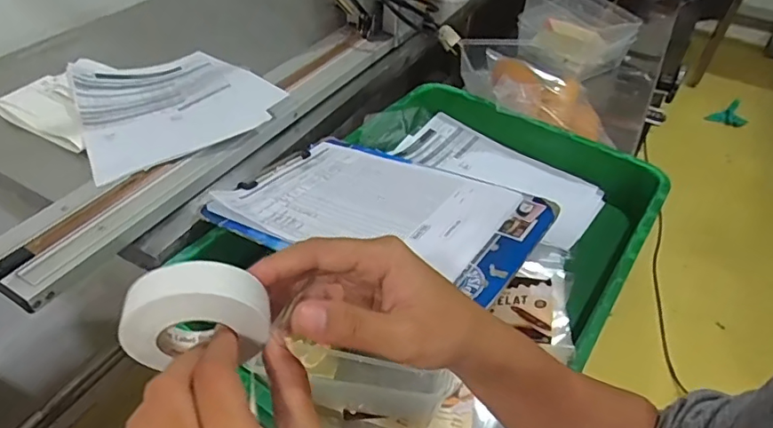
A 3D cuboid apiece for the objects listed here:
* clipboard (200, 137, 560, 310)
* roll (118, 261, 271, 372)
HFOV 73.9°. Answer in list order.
[{"bbox_3d":[-0.006,-0.009,0.586,0.342,0.014,0.231,19,39,27],"label":"clipboard"},{"bbox_3d":[-0.085,0.043,0.230,0.060,0.052,0.019,-7,44,-11],"label":"roll"}]

